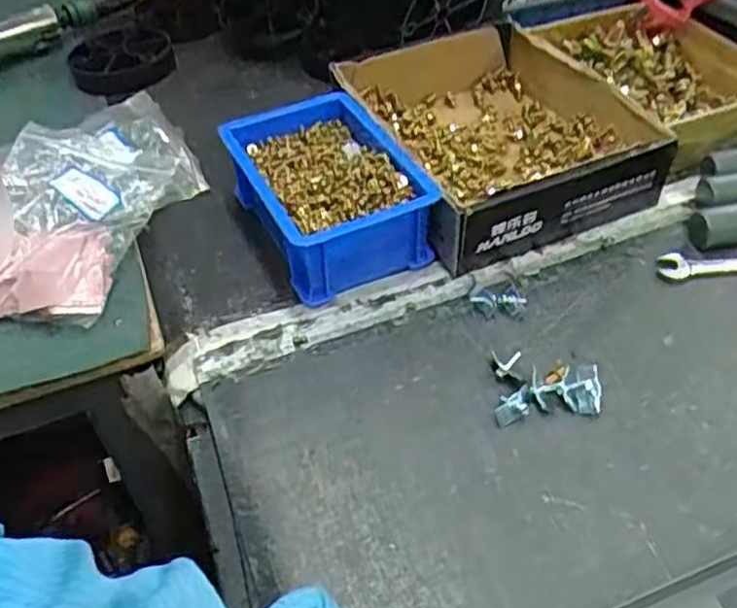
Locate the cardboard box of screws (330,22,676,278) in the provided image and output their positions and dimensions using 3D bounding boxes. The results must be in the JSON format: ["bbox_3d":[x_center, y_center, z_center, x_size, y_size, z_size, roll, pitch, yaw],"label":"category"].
[{"bbox_3d":[0.083,-0.135,0.536,0.179,0.051,0.227,-19,47,-16],"label":"cardboard box of screws"}]

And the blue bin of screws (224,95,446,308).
[{"bbox_3d":[-0.028,-0.077,0.475,0.106,0.046,0.150,-17,46,-14],"label":"blue bin of screws"}]

